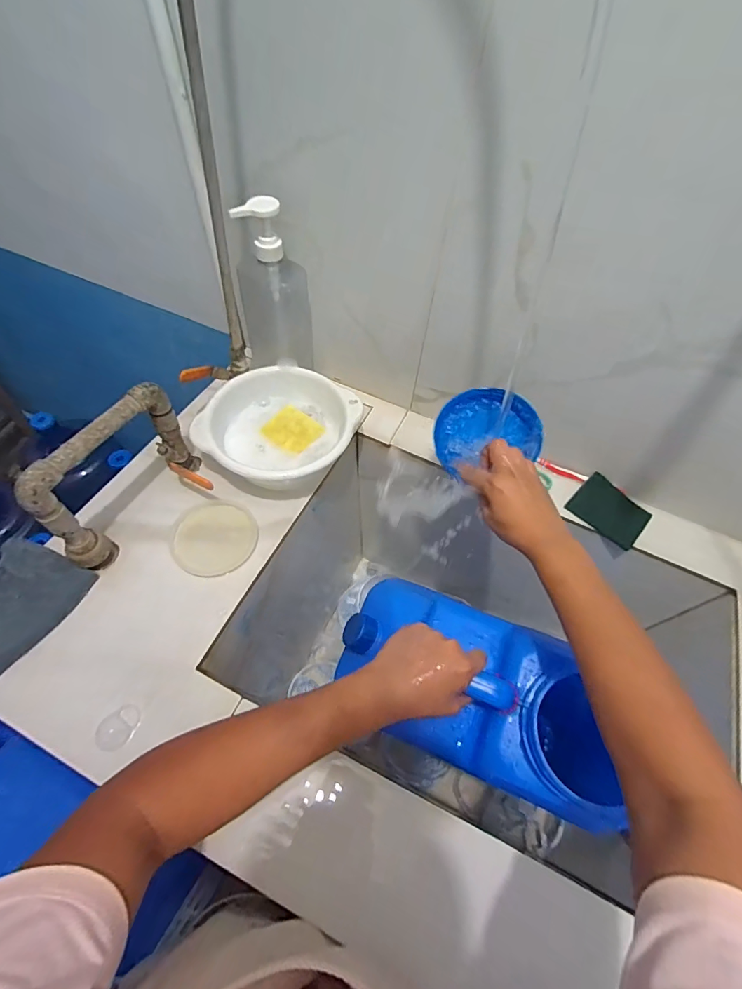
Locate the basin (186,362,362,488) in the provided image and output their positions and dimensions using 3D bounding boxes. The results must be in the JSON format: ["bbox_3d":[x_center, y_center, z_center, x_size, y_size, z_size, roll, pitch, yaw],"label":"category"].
[{"bbox_3d":[-0.126,-0.087,0.627,0.191,0.084,0.191,2,57,-3],"label":"basin"}]

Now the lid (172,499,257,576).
[{"bbox_3d":[-0.207,0.055,0.573,0.108,0.007,0.104,2,57,-3],"label":"lid"}]

